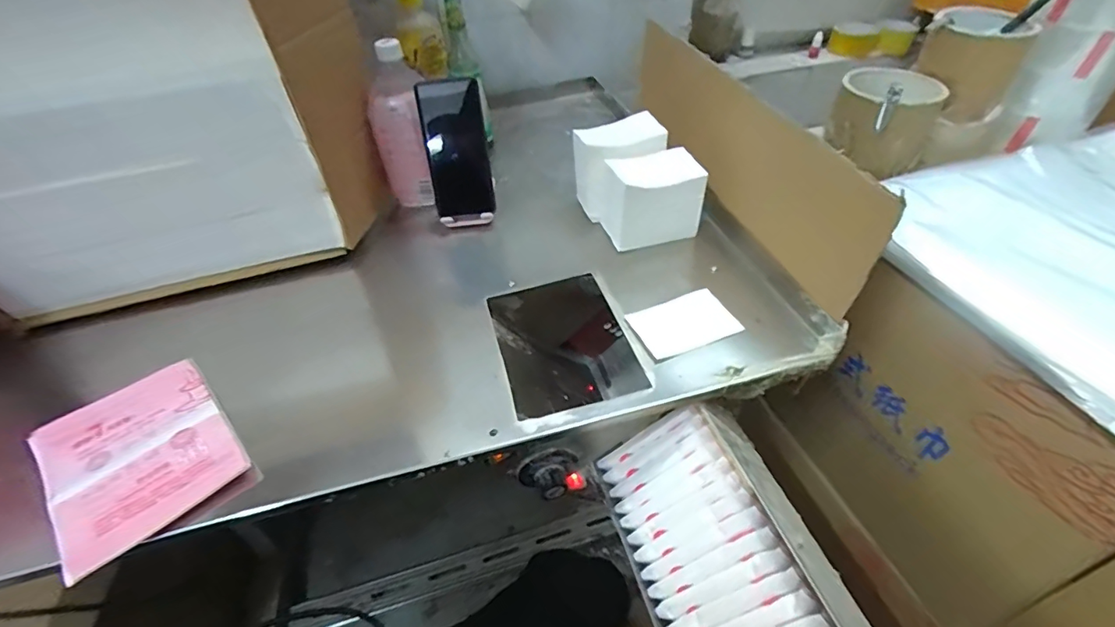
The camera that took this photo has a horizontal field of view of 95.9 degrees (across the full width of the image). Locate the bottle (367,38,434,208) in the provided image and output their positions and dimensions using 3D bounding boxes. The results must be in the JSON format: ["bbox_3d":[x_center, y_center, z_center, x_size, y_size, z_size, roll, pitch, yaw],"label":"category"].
[{"bbox_3d":[-0.202,-0.239,0.662,0.078,0.190,0.063,-29,49,-24],"label":"bottle"}]

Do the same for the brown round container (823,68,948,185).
[{"bbox_3d":[0.360,-0.218,0.561,0.105,0.081,0.090,26,51,28],"label":"brown round container"}]

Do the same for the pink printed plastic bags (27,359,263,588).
[{"bbox_3d":[-0.345,0.119,0.419,0.125,0.023,0.164,-35,51,-28],"label":"pink printed plastic bags"}]

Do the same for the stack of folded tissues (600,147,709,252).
[{"bbox_3d":[0.111,-0.131,0.603,0.103,0.101,0.072,-14,44,-10],"label":"stack of folded tissues"}]

